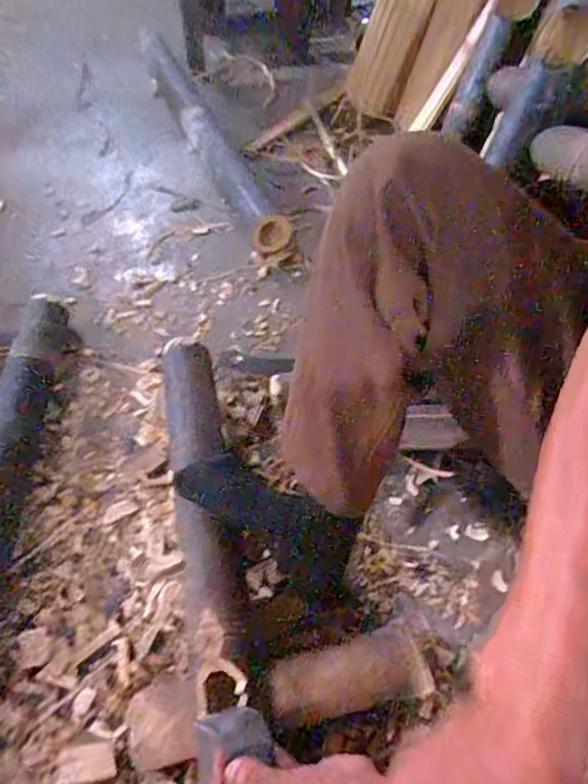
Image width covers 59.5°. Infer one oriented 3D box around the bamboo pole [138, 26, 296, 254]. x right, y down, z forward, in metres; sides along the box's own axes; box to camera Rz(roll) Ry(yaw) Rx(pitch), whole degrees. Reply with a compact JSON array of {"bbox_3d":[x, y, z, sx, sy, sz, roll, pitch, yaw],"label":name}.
[{"bbox_3d":[-0.217,-0.624,1.197,0.081,0.068,0.934,-22,57,-11],"label":"bamboo pole"}]

